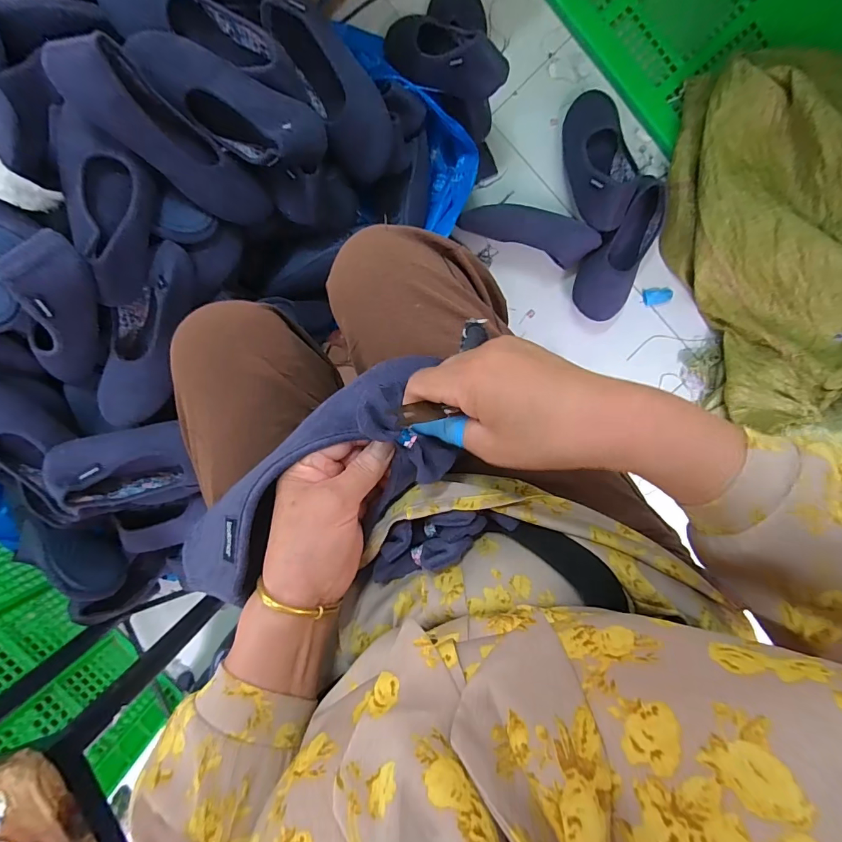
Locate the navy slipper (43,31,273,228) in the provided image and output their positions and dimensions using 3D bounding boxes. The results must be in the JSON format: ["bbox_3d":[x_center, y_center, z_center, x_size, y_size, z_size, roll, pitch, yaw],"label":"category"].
[{"bbox_3d":[-0.306,-0.342,0.520,0.250,0.055,0.076,34,96,-38],"label":"navy slipper"}]

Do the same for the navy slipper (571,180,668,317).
[{"bbox_3d":[0.346,-0.291,0.726,0.099,0.061,0.232,24,95,-1],"label":"navy slipper"}]

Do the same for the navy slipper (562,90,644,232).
[{"bbox_3d":[0.305,-0.447,0.715,0.100,0.064,0.255,-2,75,1],"label":"navy slipper"}]

